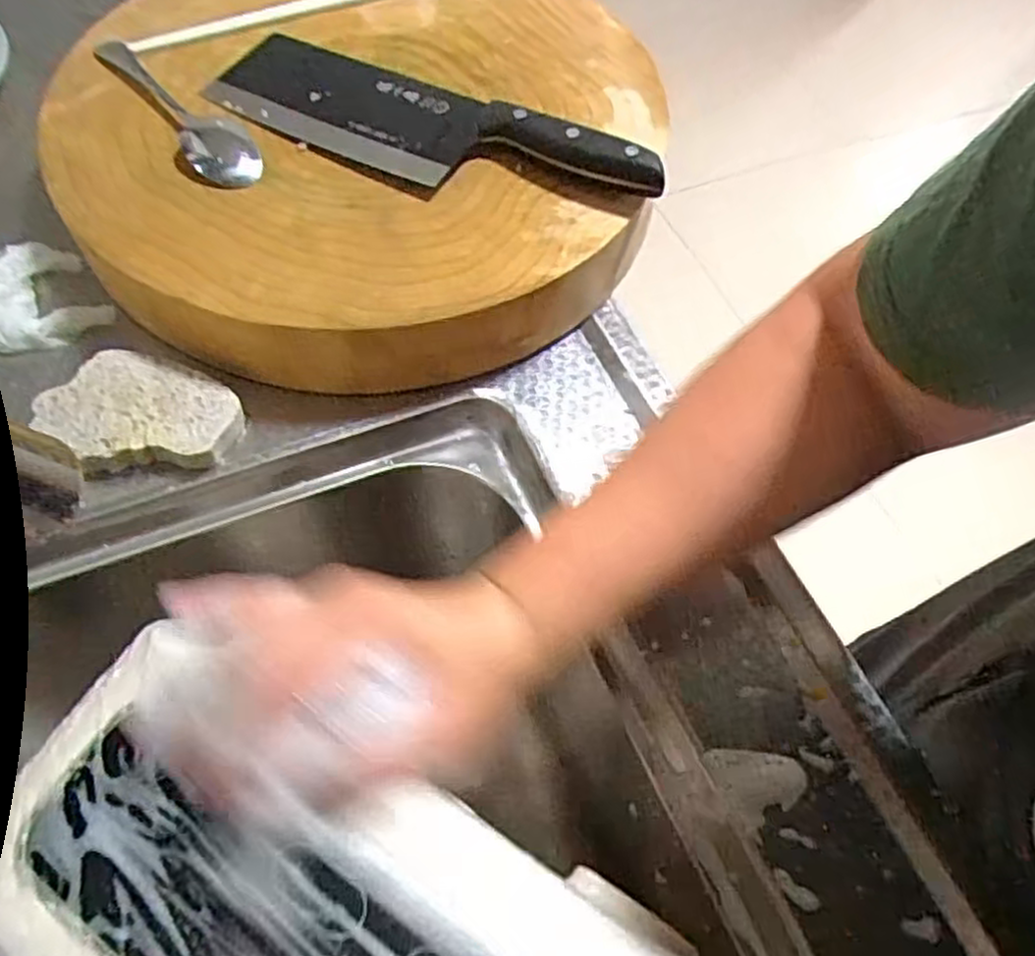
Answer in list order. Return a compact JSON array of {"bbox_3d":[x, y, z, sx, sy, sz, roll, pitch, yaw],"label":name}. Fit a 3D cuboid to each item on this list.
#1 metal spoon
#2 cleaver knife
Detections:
[{"bbox_3d":[-0.206,-0.228,0.462,0.036,0.013,0.145,-36,68,-22],"label":"metal spoon"},{"bbox_3d":[-0.054,-0.212,0.463,0.275,0.023,0.075,24,61,10],"label":"cleaver knife"}]

